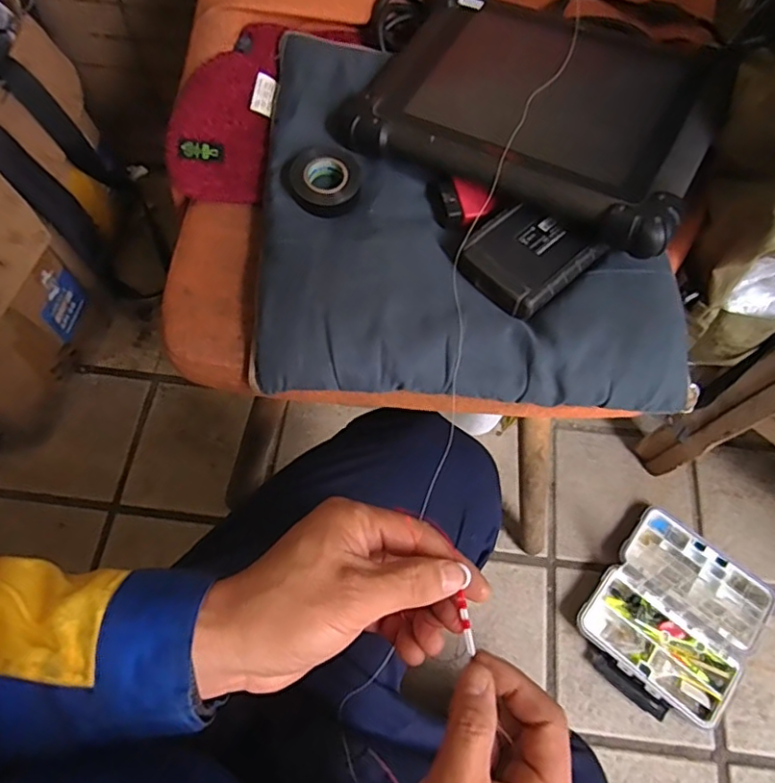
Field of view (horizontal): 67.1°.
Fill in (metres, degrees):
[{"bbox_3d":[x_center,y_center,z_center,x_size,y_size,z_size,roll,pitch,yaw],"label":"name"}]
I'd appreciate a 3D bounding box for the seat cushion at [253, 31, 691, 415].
[{"bbox_3d":[0.065,-0.155,0.515,0.345,0.066,0.336,0,65,-1],"label":"seat cushion"}]

